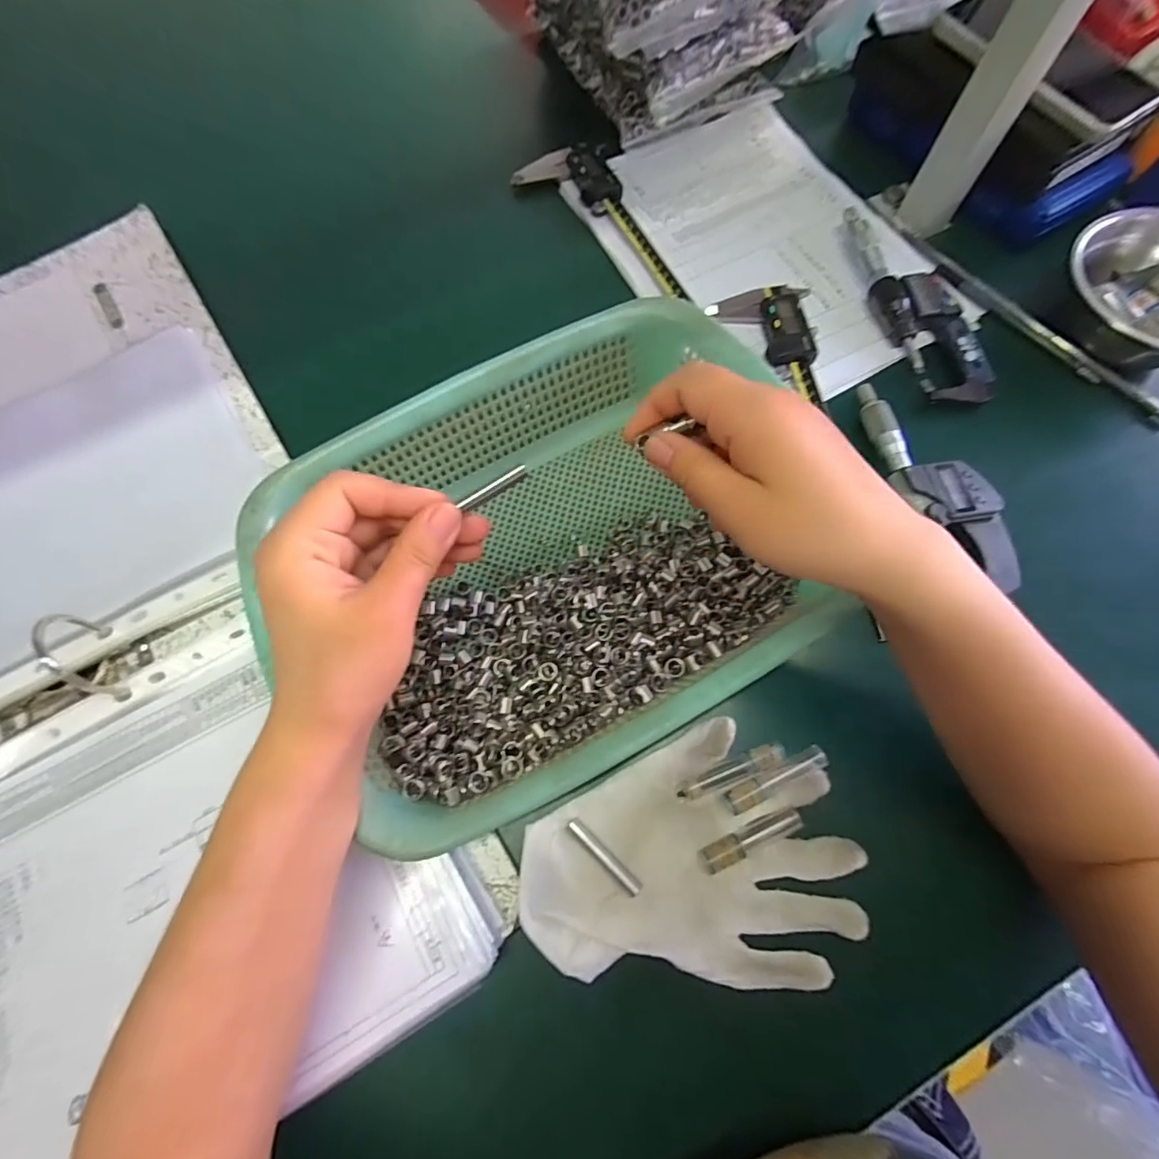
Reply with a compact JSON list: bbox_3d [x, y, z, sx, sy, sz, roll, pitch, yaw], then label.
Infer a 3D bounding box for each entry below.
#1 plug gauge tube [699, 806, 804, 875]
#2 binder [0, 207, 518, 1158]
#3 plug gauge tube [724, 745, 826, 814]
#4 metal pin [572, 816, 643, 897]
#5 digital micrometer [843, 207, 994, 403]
[{"bbox_3d":[0.092,0.139,0.287,0.057,0.008,0.013,-23,72,-7],"label":"plug gauge tube"},{"bbox_3d":[-0.339,0.018,0.349,0.338,0.052,0.644,-31,73,-10],"label":"binder"},{"bbox_3d":[0.109,0.109,0.296,0.060,0.008,0.013,-25,72,-8],"label":"plug gauge tube"},{"bbox_3d":[0.014,0.150,0.290,0.050,0.004,0.008,42,76,14],"label":"metal pin"},{"bbox_3d":[0.257,-0.212,0.405,0.059,0.019,0.178,-12,71,-4],"label":"digital micrometer"}]

